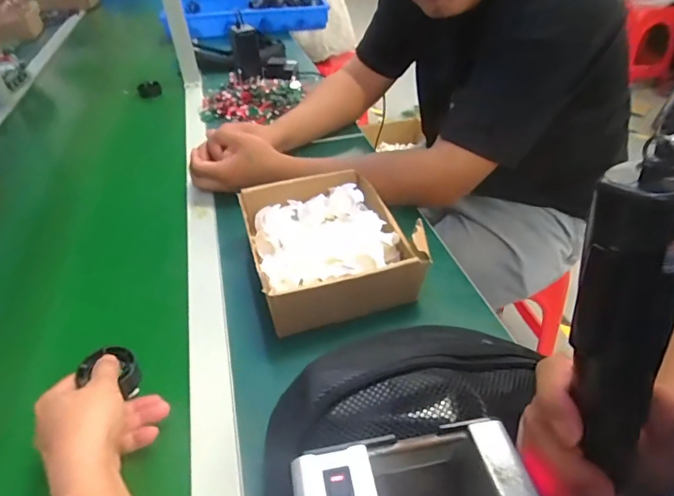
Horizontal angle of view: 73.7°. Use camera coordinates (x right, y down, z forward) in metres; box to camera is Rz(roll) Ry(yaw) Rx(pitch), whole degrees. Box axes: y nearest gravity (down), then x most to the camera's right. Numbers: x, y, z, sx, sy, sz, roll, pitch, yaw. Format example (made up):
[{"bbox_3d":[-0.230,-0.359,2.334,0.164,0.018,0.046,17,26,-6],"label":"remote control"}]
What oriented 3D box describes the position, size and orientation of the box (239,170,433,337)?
[{"bbox_3d":[-0.014,-0.003,0.569,0.192,0.069,0.210,-13,41,-12],"label":"box"}]

